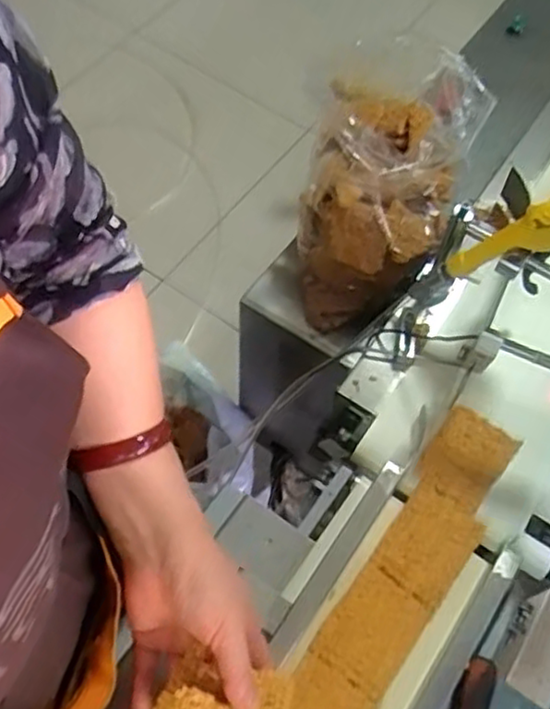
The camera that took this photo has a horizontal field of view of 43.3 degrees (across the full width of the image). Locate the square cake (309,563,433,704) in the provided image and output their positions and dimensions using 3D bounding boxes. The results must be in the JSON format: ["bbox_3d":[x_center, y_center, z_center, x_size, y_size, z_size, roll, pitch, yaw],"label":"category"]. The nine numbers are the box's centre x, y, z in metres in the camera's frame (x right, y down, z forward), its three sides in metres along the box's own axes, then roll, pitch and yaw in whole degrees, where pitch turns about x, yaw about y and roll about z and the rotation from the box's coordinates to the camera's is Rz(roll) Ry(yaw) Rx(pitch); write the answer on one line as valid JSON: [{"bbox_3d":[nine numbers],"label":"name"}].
[{"bbox_3d":[0.080,0.227,0.570,0.066,0.006,0.087,35,66,13],"label":"square cake"}]

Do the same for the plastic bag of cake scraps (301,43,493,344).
[{"bbox_3d":[0.109,-0.174,0.767,0.165,0.169,0.324,25,104,9],"label":"plastic bag of cake scraps"}]

